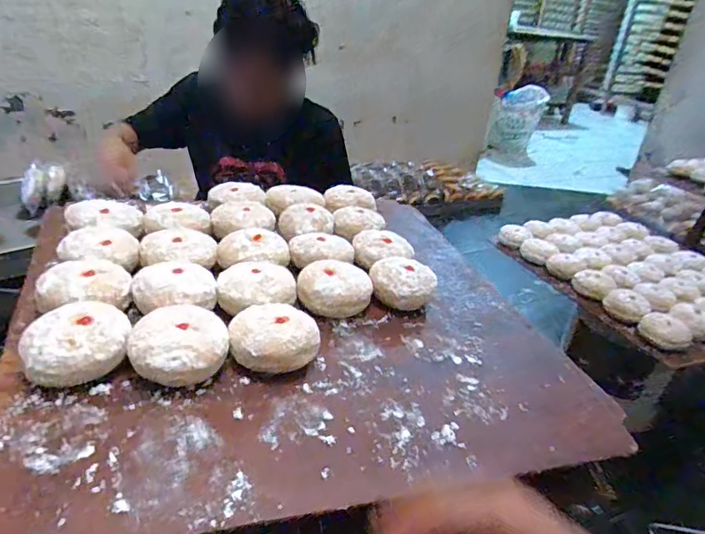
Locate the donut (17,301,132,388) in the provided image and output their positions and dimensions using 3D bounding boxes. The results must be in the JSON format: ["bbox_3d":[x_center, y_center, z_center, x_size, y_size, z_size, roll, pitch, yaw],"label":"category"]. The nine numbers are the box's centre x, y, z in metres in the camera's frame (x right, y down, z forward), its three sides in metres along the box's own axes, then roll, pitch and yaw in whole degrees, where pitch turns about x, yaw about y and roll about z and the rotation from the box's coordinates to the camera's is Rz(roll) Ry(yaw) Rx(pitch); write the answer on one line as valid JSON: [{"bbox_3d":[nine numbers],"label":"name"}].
[{"bbox_3d":[-0.244,0.071,0.429,0.081,0.039,0.079,-10,34,-24],"label":"donut"}]

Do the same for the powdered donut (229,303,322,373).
[{"bbox_3d":[-0.076,0.071,0.478,0.088,0.041,0.084,0,32,-9],"label":"powdered donut"}]

